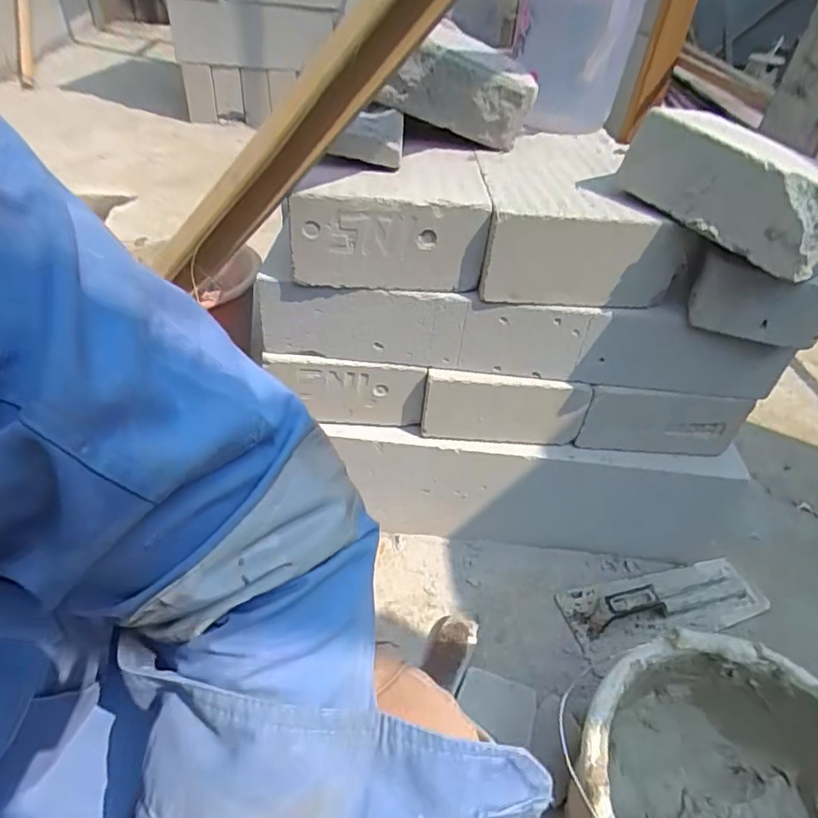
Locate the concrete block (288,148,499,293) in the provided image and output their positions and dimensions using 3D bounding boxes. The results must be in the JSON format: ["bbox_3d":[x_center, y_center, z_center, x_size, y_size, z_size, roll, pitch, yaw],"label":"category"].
[{"bbox_3d":[-0.023,-0.215,0.624,0.195,0.100,0.157,2,42,-5],"label":"concrete block"}]

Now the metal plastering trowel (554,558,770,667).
[{"bbox_3d":[0.367,0.257,0.786,0.299,0.058,0.095,-7,44,-14],"label":"metal plastering trowel"}]

